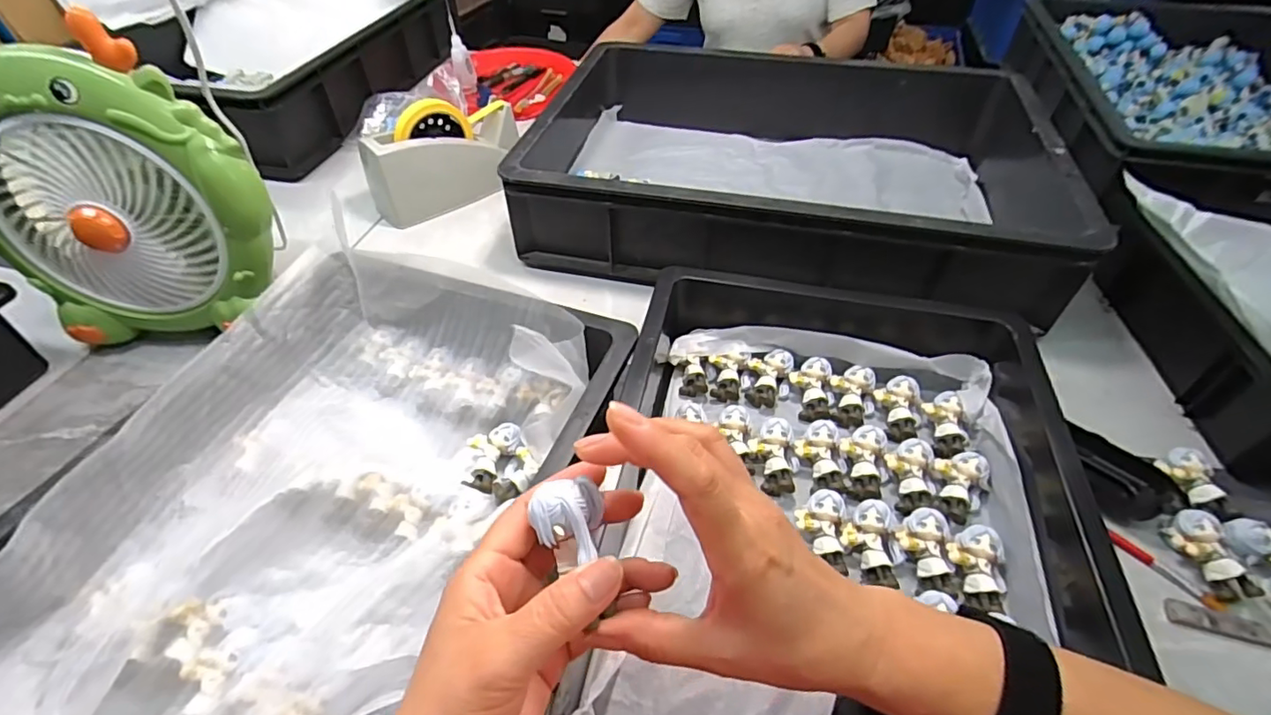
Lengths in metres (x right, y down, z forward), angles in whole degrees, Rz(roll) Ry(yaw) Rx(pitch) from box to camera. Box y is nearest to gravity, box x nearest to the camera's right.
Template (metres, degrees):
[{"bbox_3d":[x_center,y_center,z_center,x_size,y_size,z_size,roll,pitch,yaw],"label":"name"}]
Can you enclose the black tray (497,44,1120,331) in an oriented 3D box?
[{"bbox_3d":[0.188,-0.242,0.698,0.585,0.117,0.420,10,47,10],"label":"black tray"}]

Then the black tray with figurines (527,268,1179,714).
[{"bbox_3d":[0.131,0.114,0.397,0.324,0.095,0.491,8,47,8],"label":"black tray with figurines"}]

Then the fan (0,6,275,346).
[{"bbox_3d":[-0.447,-0.133,0.489,0.236,0.243,0.077,0,46,0],"label":"fan"}]

